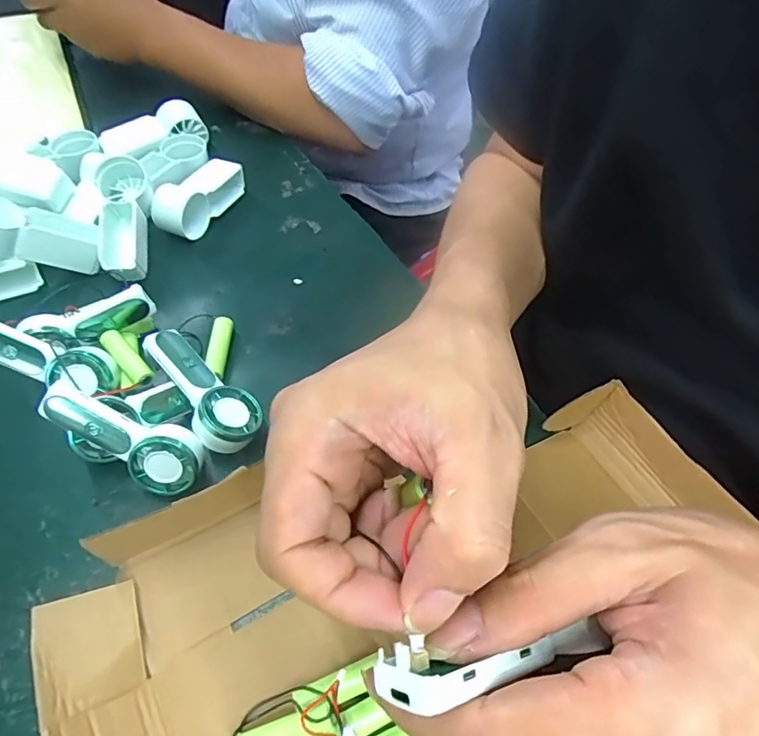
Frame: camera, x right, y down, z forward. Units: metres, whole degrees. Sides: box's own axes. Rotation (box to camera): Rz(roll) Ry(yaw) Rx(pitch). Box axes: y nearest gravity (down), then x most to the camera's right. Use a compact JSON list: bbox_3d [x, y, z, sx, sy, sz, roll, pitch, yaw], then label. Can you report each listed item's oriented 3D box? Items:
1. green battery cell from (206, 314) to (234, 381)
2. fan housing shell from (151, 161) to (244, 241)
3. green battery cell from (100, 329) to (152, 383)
[{"bbox_3d":[-0.115,-0.015,0.380,0.012,0.011,0.049,2,56,0],"label":"green battery cell"},{"bbox_3d":[-0.151,-0.145,0.450,0.030,0.036,0.090,27,59,16],"label":"fan housing shell"},{"bbox_3d":[-0.172,-0.006,0.359,0.015,0.014,0.053,-37,74,-24],"label":"green battery cell"}]

